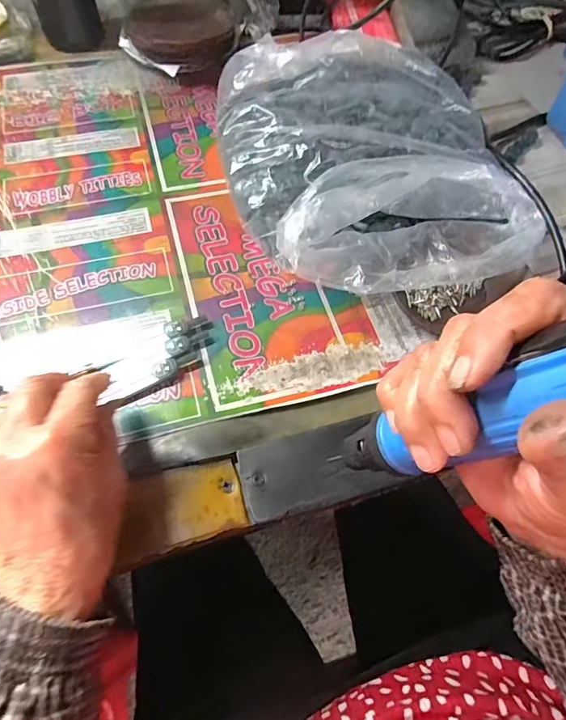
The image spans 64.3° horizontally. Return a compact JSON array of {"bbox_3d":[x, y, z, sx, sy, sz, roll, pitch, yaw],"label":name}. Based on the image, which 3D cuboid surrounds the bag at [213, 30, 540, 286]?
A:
[{"bbox_3d":[0.080,-0.180,0.400,0.243,0.077,0.270,-17,64,-12],"label":"bag"}]

